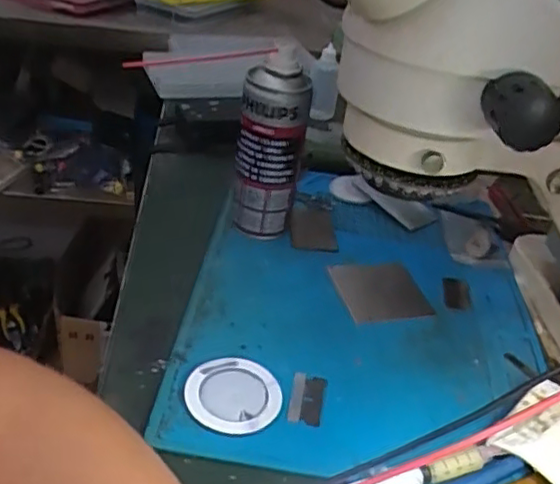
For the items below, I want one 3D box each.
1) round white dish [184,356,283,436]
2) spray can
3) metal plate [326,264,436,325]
[{"bbox_3d":[-0.028,0.090,0.378,0.055,0.007,0.055,6,33,-4],"label":"round white dish"},{"bbox_3d":[-0.008,-0.075,0.498,0.048,0.151,0.052,6,33,-4],"label":"spray can"},{"bbox_3d":[0.074,0.035,0.489,0.061,0.010,0.070,-8,33,-15],"label":"metal plate"}]

